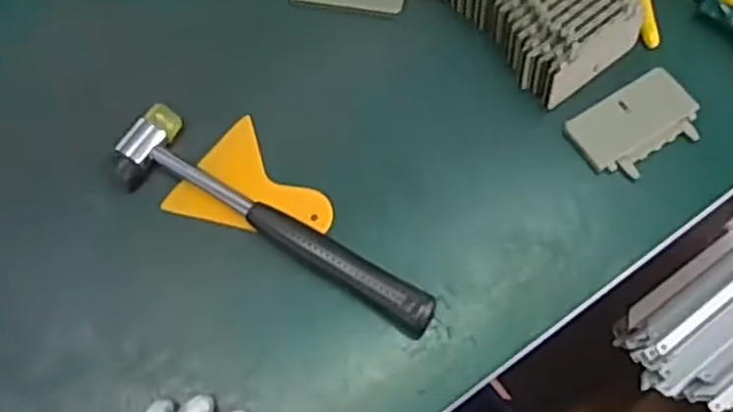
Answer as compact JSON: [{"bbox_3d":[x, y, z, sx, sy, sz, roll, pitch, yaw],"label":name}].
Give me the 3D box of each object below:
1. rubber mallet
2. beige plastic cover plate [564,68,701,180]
[{"bbox_3d":[-0.065,0.014,0.488,0.240,0.023,0.054,33,72,15],"label":"rubber mallet"},{"bbox_3d":[0.185,-0.056,0.510,0.087,0.004,0.056,-31,69,-10],"label":"beige plastic cover plate"}]

